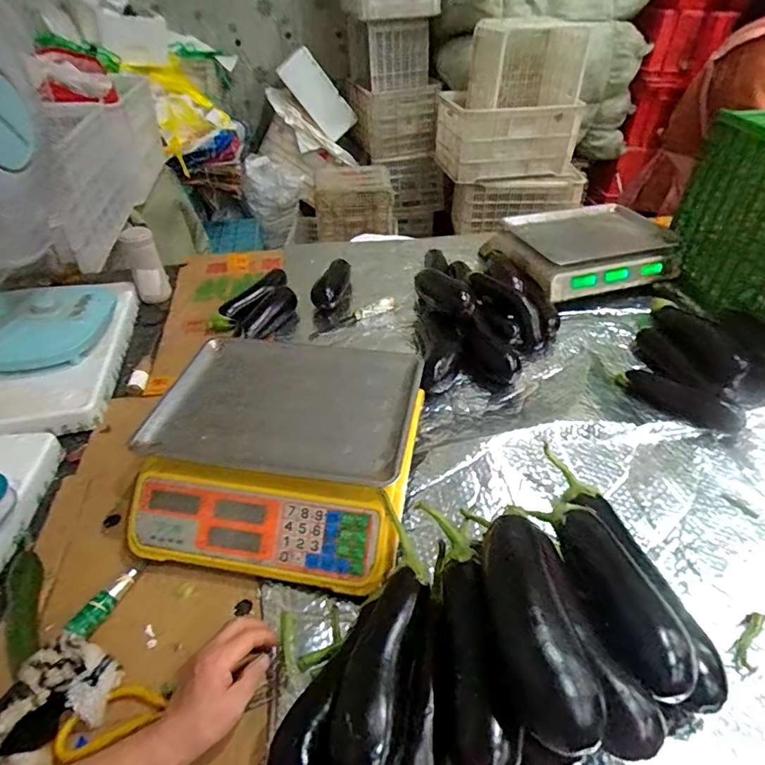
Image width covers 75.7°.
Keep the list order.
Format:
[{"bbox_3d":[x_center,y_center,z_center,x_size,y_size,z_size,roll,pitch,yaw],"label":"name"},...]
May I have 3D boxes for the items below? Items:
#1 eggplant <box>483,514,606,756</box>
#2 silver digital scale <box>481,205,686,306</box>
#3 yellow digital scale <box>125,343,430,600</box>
[{"bbox_3d":[0.126,0.205,0.424,0.069,0.070,0.184,-1,40,1],"label":"eggplant"},{"bbox_3d":[0.464,-0.309,1.122,0.397,0.083,0.277,-15,42,-15],"label":"silver digital scale"},{"bbox_3d":[-0.129,0.083,0.659,0.341,0.118,0.316,7,41,10],"label":"yellow digital scale"}]

